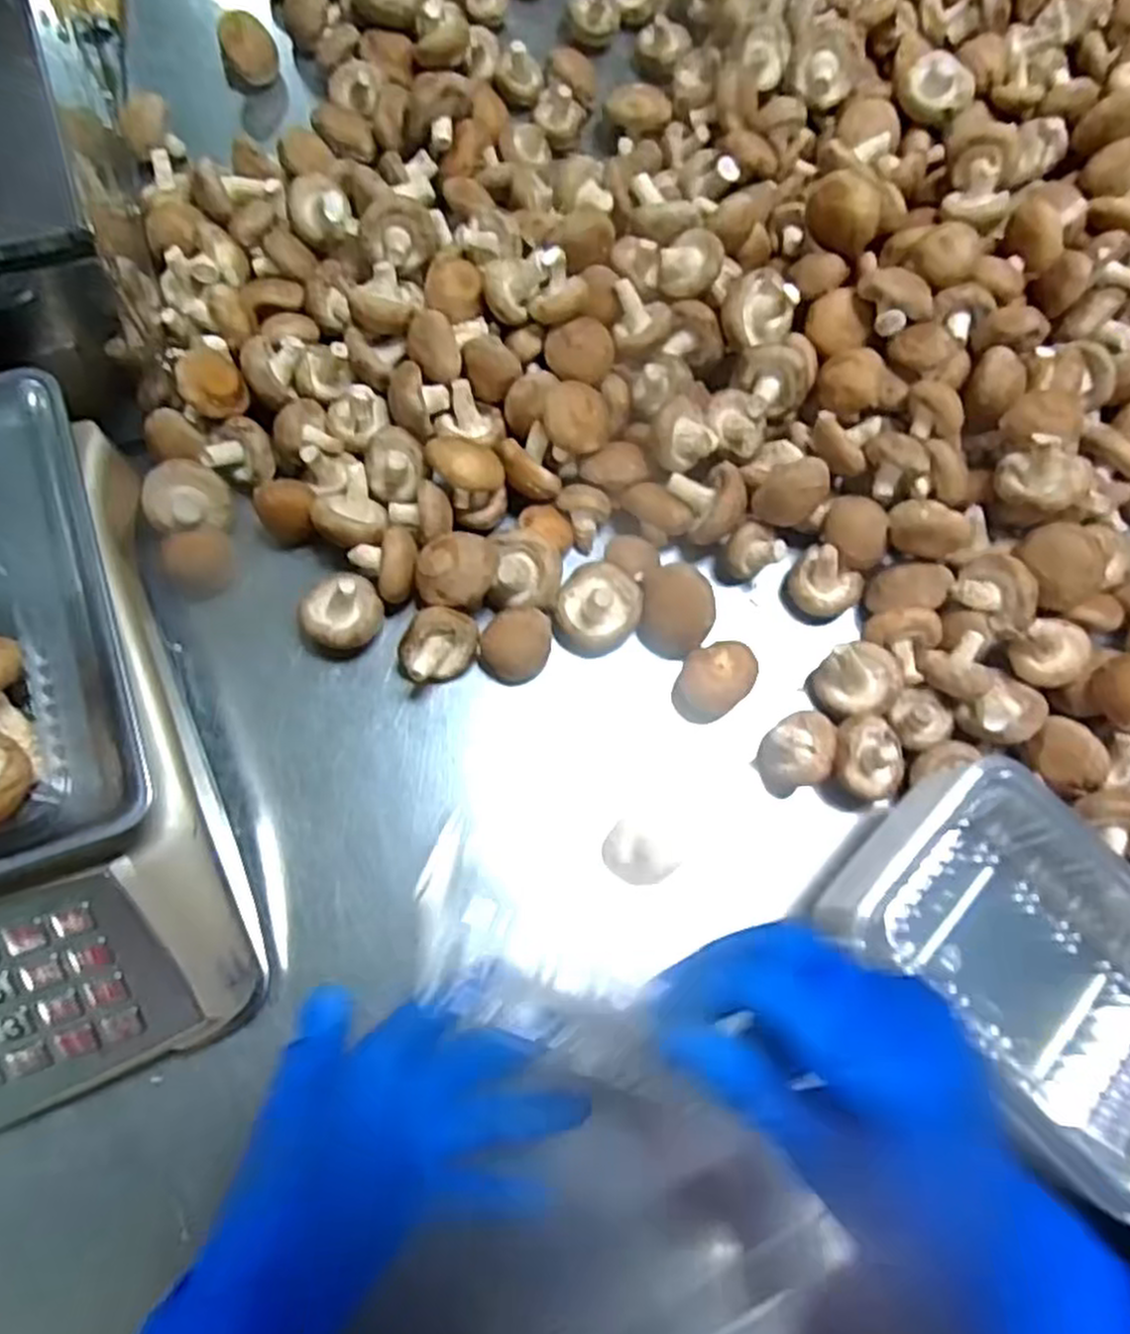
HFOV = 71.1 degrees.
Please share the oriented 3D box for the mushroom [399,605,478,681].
[{"bbox_3d":[-0.073,-0.012,0.460,0.046,0.039,0.032,-36,79,-15],"label":"mushroom"}]

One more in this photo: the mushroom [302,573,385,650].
[{"bbox_3d":[-0.131,-0.032,0.464,0.046,0.038,0.043,-39,80,-15],"label":"mushroom"}]

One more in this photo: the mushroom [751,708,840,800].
[{"bbox_3d":[0.134,0.050,0.464,0.038,0.052,0.041,-39,80,-15],"label":"mushroom"}]

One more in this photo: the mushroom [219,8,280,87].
[{"bbox_3d":[-0.256,-0.503,0.642,0.039,0.038,0.039,-19,75,-11],"label":"mushroom"}]

